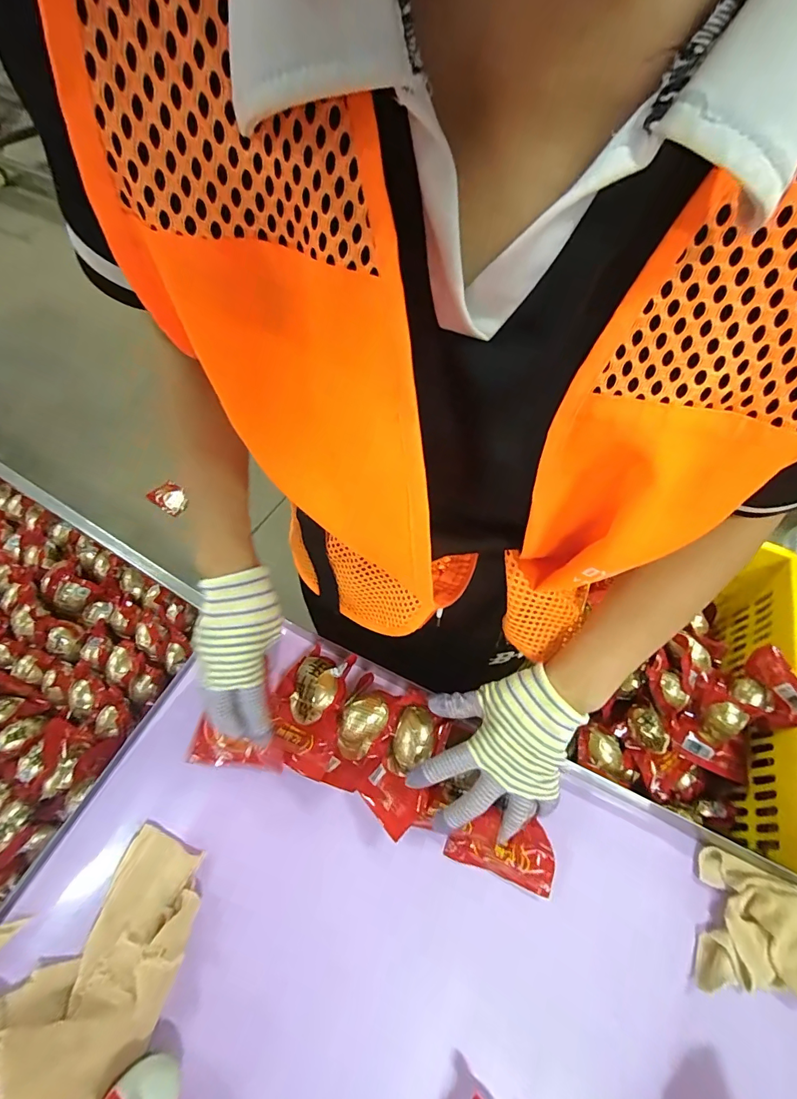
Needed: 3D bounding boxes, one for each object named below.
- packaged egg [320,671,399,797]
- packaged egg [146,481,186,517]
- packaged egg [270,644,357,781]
[{"bbox_3d":[-0.036,0.180,0.429,0.051,0.036,0.104,19,59,7],"label":"packaged egg"},{"bbox_3d":[-0.791,-0.177,1.502,0.127,0.035,0.090,35,62,16],"label":"packaged egg"},{"bbox_3d":[-0.092,0.155,0.437,0.071,0.033,0.119,12,58,3],"label":"packaged egg"}]

